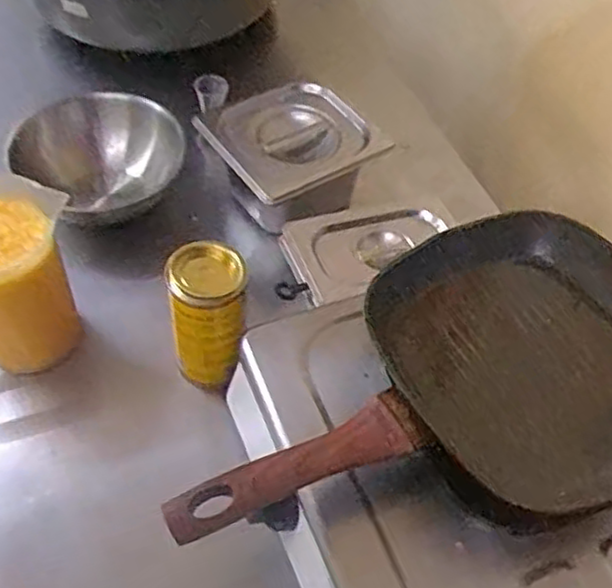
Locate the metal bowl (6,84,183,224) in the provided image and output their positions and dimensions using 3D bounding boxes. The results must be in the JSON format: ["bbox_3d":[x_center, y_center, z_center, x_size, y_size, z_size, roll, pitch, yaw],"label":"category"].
[{"bbox_3d":[-0.234,-0.151,0.887,0.171,0.100,0.177,3,53,-3],"label":"metal bowl"}]

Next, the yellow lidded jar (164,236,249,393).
[{"bbox_3d":[-0.092,0.021,0.697,0.066,0.144,0.065,3,53,-3],"label":"yellow lidded jar"}]

